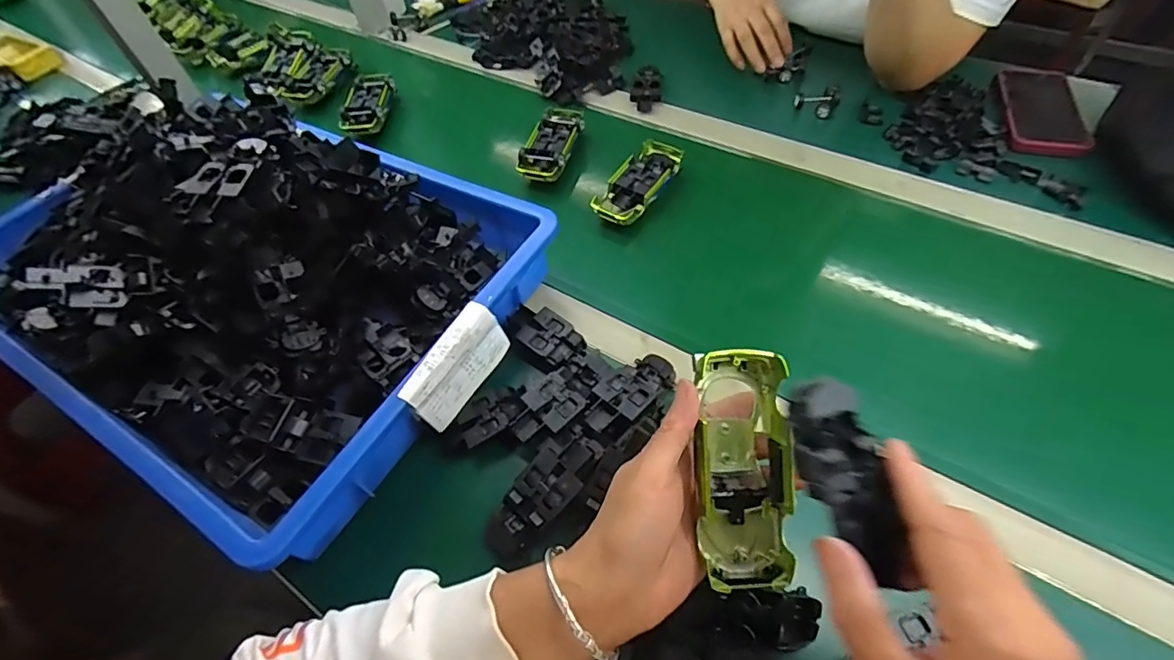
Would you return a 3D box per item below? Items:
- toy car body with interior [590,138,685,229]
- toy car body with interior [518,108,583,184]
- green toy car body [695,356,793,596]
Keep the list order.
[{"bbox_3d":[0.063,-0.171,0.619,0.056,0.031,0.138,26,61,21],"label":"toy car body with interior"},{"bbox_3d":[-0.043,-0.238,0.666,0.057,0.024,0.137,12,57,13],"label":"toy car body with interior"},{"bbox_3d":[0.093,0.081,0.308,0.055,0.037,0.131,0,79,5],"label":"green toy car body"}]

